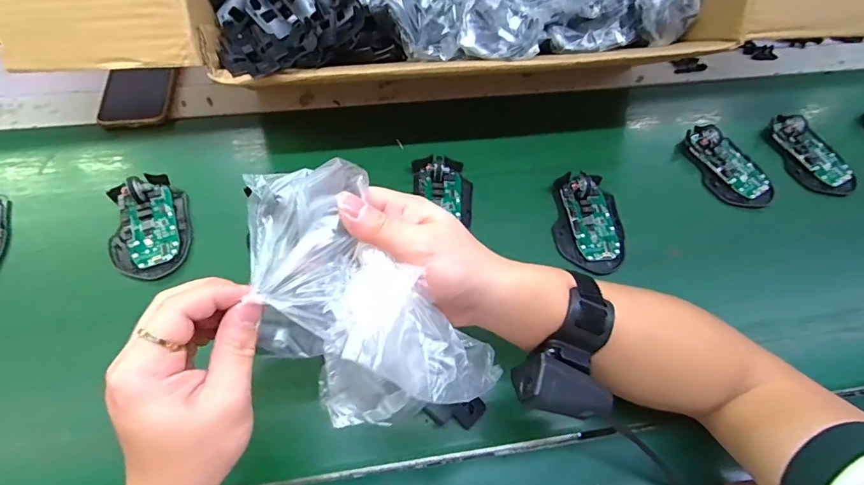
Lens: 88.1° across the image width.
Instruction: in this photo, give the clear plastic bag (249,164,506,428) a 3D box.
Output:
[{"bbox_3d":[-0.050,0.037,0.287,0.107,0.085,0.183,-39,71,-20],"label":"clear plastic bag"}]

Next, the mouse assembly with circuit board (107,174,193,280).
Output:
[{"bbox_3d":[-0.284,-0.022,0.442,0.071,0.028,0.114,-14,64,-10],"label":"mouse assembly with circuit board"}]

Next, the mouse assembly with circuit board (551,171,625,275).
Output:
[{"bbox_3d":[0.169,-0.022,0.482,0.072,0.040,0.109,1,62,-2],"label":"mouse assembly with circuit board"}]

